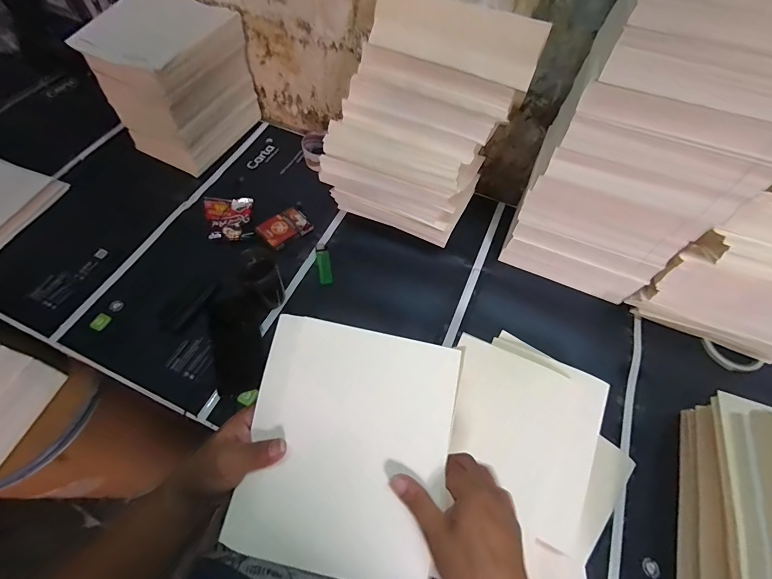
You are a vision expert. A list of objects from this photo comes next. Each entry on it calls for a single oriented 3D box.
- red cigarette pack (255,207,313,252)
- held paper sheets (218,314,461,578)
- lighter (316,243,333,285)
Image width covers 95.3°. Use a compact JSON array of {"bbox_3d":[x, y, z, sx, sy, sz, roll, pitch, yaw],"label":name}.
[{"bbox_3d":[-0.189,-0.115,0.660,0.088,0.026,0.054,-34,68,-20],"label":"red cigarette pack"},{"bbox_3d":[-0.036,0.147,0.335,0.188,0.017,0.215,11,75,3],"label":"held paper sheets"},{"bbox_3d":[-0.113,-0.049,0.636,0.024,0.008,0.083,-8,61,-7],"label":"lighter"}]

